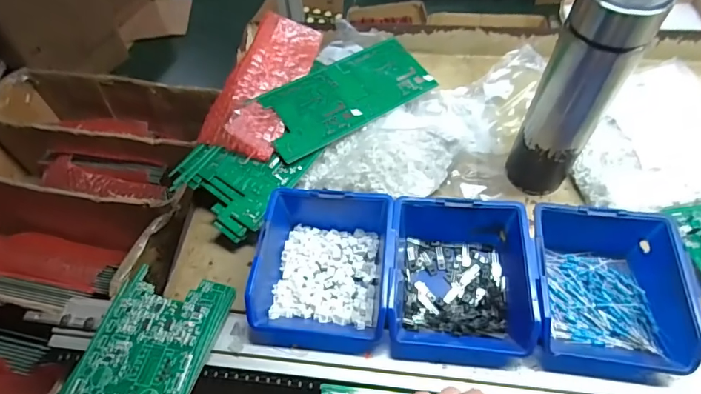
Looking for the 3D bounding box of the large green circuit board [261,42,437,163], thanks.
[{"bbox_3d":[-0.006,-0.123,0.527,0.212,0.007,0.094,-31,71,-20],"label":"large green circuit board"}]

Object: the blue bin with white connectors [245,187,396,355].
[{"bbox_3d":[-0.023,0.061,0.410,0.117,0.060,0.141,5,52,7],"label":"blue bin with white connectors"}]

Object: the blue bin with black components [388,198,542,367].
[{"bbox_3d":[0.096,0.071,0.397,0.119,0.066,0.136,3,52,5],"label":"blue bin with black components"}]

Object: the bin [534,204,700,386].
[{"bbox_3d":[0.219,0.079,0.387,0.122,0.064,0.142,7,52,9],"label":"bin"}]

